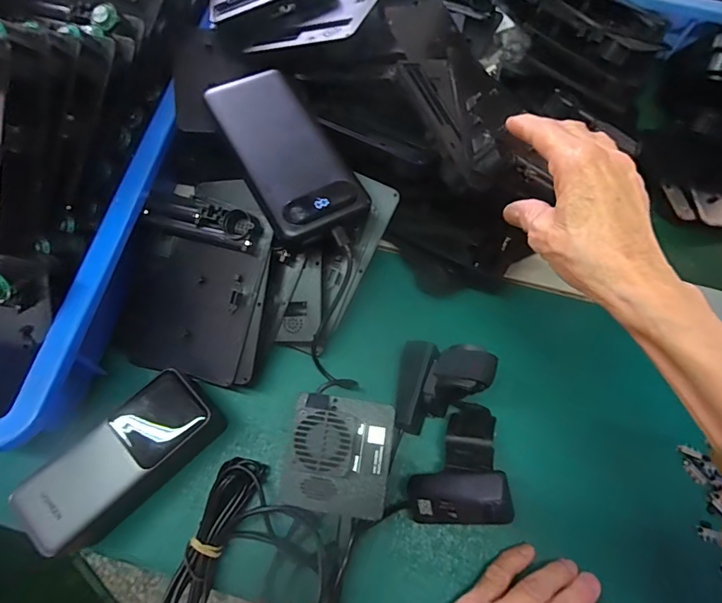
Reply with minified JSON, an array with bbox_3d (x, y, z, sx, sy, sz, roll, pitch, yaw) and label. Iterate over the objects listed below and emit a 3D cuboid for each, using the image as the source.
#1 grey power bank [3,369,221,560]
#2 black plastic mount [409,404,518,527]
[{"bbox_3d":[-0.163,0.112,0.317,0.134,0.053,0.059,-40,74,-17],"label":"grey power bank"},{"bbox_3d":[0.071,0.113,0.320,0.065,0.048,0.082,2,67,-1],"label":"black plastic mount"}]

